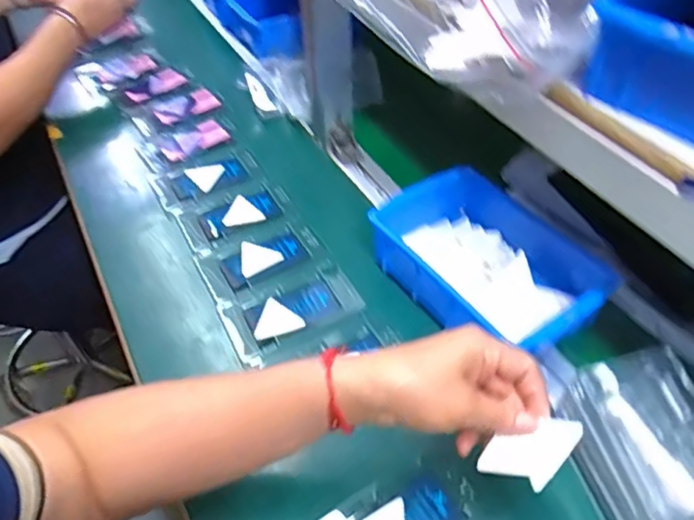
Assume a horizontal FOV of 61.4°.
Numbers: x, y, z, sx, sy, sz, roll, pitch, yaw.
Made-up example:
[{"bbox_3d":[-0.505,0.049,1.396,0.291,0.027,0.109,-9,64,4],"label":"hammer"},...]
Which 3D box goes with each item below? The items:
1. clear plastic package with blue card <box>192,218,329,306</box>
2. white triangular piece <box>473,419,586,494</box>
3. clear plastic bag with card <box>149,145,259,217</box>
[{"bbox_3d":[-0.089,-0.002,0.609,0.122,0.008,0.072,-23,51,-19],"label":"clear plastic package with blue card"},{"bbox_3d":[0.115,0.119,0.370,0.060,0.004,0.041,-51,54,1],"label":"white triangular piece"},{"bbox_3d":[-0.166,-0.100,0.702,0.124,0.007,0.066,-26,51,-21],"label":"clear plastic bag with card"}]

